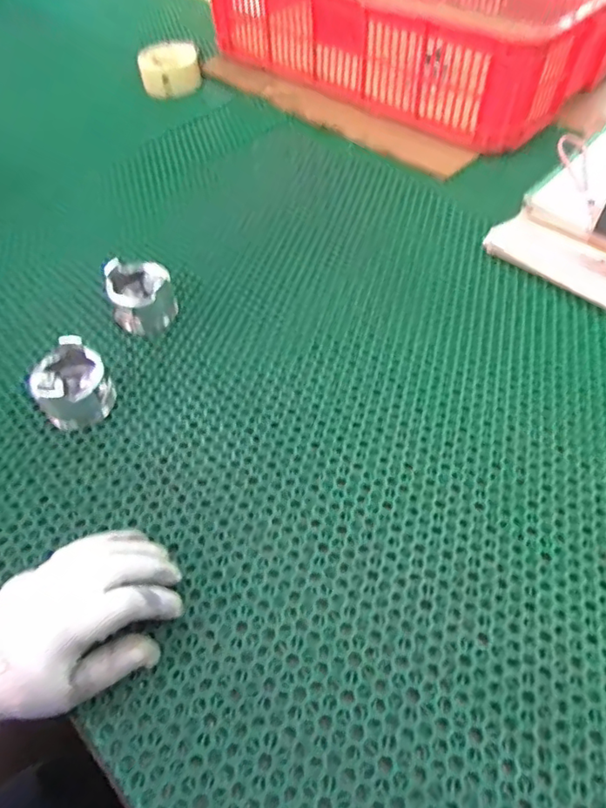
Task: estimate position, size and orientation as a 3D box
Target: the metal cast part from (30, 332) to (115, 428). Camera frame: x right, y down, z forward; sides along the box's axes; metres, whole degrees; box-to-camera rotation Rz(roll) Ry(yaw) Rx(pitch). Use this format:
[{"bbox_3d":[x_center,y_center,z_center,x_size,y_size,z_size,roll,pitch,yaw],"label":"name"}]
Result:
[{"bbox_3d":[-0.206,-0.014,0.488,0.056,0.052,0.066,20,56,16],"label":"metal cast part"}]

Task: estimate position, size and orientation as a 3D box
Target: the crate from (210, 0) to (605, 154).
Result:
[{"bbox_3d":[0.198,-0.661,0.895,0.603,0.155,0.455,35,61,25],"label":"crate"}]

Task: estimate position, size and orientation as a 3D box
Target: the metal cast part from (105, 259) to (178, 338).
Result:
[{"bbox_3d":[-0.167,-0.110,0.558,0.064,0.057,0.063,-15,54,-10],"label":"metal cast part"}]

